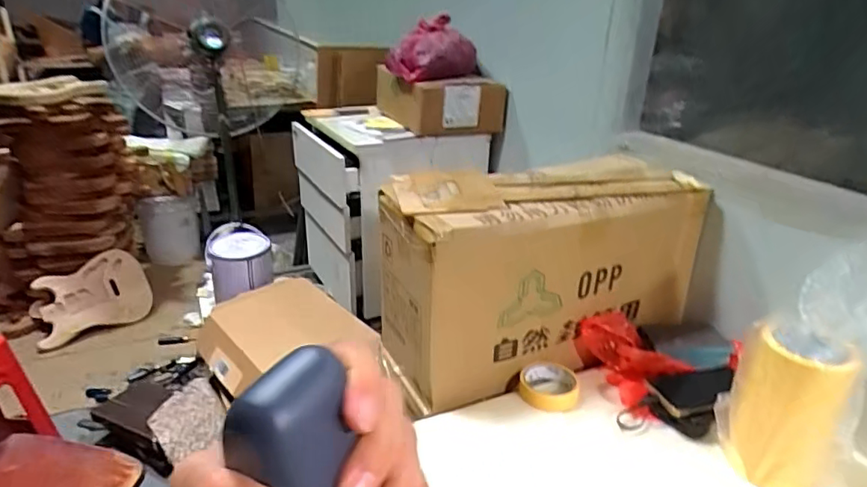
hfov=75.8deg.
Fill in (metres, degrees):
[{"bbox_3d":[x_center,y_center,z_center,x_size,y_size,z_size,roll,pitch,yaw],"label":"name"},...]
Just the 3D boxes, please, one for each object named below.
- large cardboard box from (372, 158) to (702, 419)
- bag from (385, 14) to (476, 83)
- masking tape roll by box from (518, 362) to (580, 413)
[{"bbox_3d":[0.170,0.042,0.916,0.465,0.302,0.218,-8,26,-21],"label":"large cardboard box"},{"bbox_3d":[-0.006,-0.488,1.399,0.232,0.146,0.226,2,25,-2],"label":"bag"},{"bbox_3d":[0.175,0.218,0.846,0.088,0.036,0.080,2,25,-1],"label":"masking tape roll by box"}]

